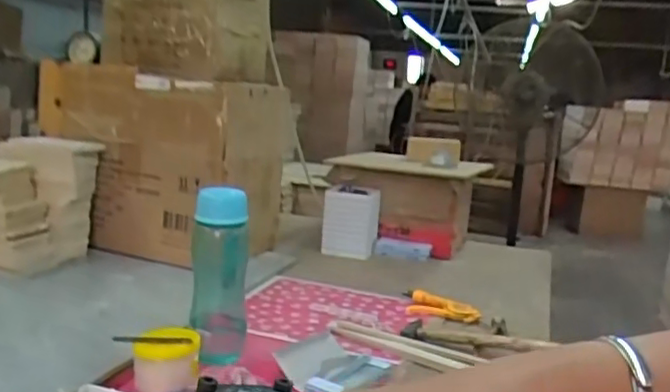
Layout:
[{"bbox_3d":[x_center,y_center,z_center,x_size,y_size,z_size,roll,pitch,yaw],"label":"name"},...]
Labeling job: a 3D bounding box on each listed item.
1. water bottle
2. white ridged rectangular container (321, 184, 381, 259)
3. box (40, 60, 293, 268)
[{"bbox_3d":[-0.156,0.110,0.862,0.078,0.244,0.071,4,9,-11],"label":"water bottle"},{"bbox_3d":[0.031,0.066,1.493,0.138,0.173,0.050,-3,30,-13],"label":"white ridged rectangular container"},{"bbox_3d":[-0.339,-0.059,1.318,0.412,0.348,0.274,9,10,17],"label":"box"}]

